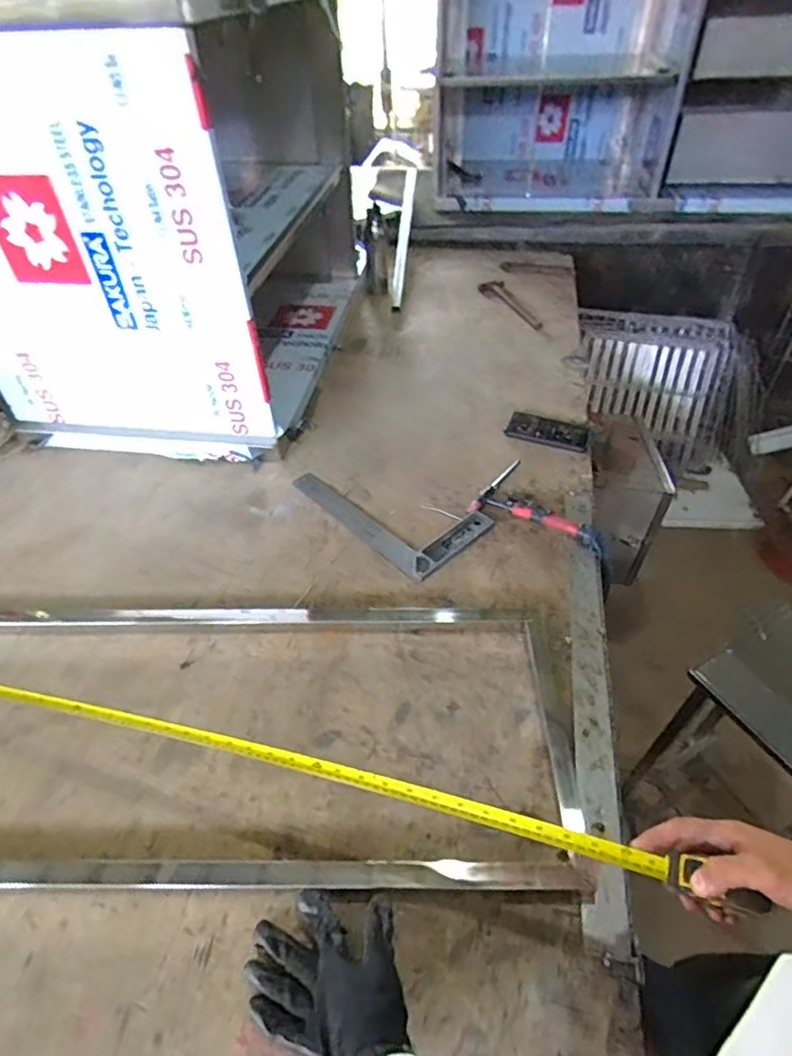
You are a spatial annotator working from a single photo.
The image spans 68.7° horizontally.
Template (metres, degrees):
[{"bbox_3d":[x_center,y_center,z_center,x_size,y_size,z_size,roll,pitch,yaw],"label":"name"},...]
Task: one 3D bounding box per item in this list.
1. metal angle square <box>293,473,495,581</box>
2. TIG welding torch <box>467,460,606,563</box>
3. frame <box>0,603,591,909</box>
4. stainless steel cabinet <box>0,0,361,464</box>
[{"bbox_3d":[-0.013,-0.044,1.060,0.340,0.014,0.186,35,55,30],"label":"metal angle square"},{"bbox_3d":[0.274,-0.044,1.048,0.242,0.029,0.142,20,49,19],"label":"TIG welding torch"},{"bbox_3d":[-0.356,0.254,0.761,1.134,0.045,0.427,2,45,3],"label":"frame"},{"bbox_3d":[-0.452,-0.713,1.254,0.586,0.689,0.921,5,45,5],"label":"stainless steel cabinet"}]

